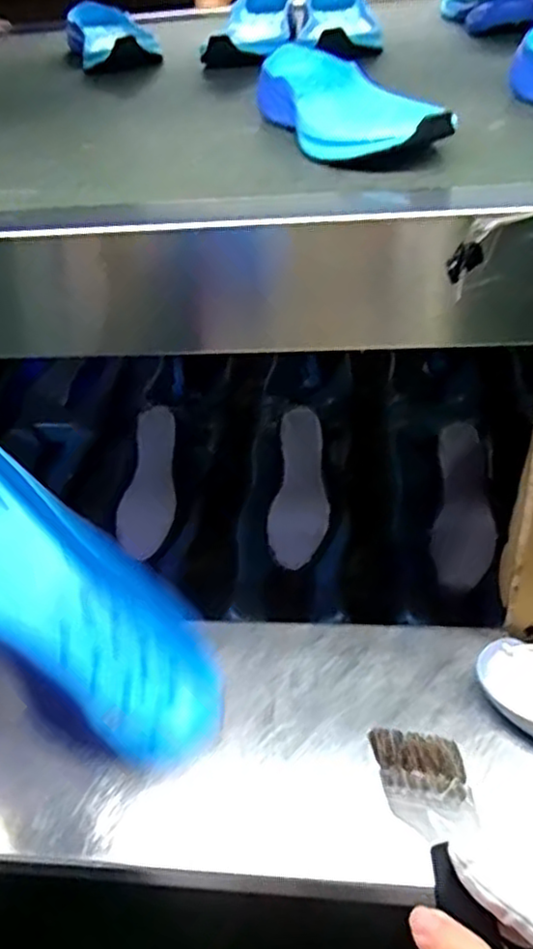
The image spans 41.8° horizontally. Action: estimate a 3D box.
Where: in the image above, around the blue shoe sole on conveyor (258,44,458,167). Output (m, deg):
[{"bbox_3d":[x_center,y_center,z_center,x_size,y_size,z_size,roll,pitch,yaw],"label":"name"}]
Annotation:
[{"bbox_3d":[0.064,-0.286,0.545,0.094,0.044,0.228,-14,43,-10],"label":"blue shoe sole on conveyor"}]

